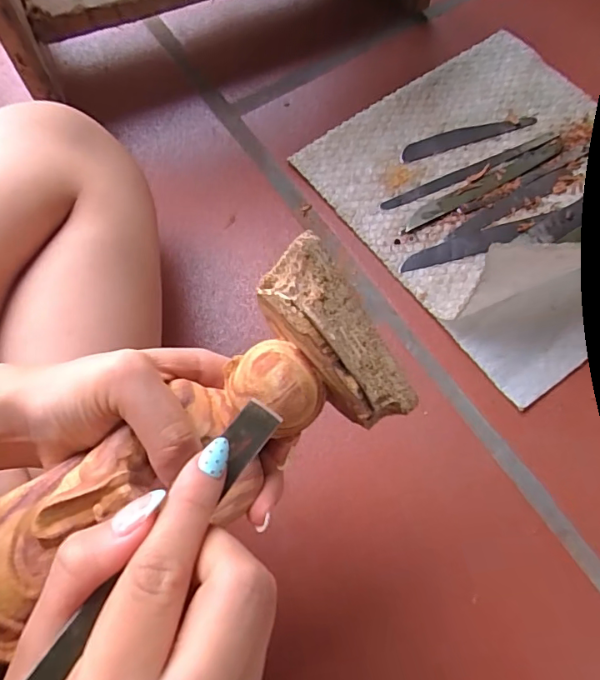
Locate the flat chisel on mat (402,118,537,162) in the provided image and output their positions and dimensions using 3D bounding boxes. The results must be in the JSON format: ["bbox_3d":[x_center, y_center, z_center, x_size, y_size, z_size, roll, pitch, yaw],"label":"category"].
[{"bbox_3d":[0.163,-0.200,0.484,0.139,0.004,0.024,-17,67,-4],"label":"flat chisel on mat"}]

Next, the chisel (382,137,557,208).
[{"bbox_3d":[0.160,-0.157,0.468,0.184,0.005,0.013,-25,67,-7],"label":"chisel"}]

